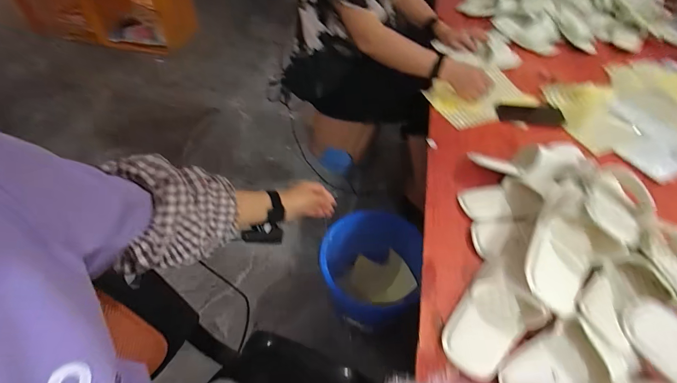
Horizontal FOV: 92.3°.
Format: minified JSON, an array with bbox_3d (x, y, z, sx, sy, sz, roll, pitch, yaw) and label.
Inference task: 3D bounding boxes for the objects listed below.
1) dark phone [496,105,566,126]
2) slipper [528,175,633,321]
[{"bbox_3d":[0.516,-0.206,0.867,0.173,0.012,0.077,3,49,0],"label":"dark phone"},{"bbox_3d":[0.371,0.078,0.509,0.115,0.064,0.236,34,56,24],"label":"slipper"}]

